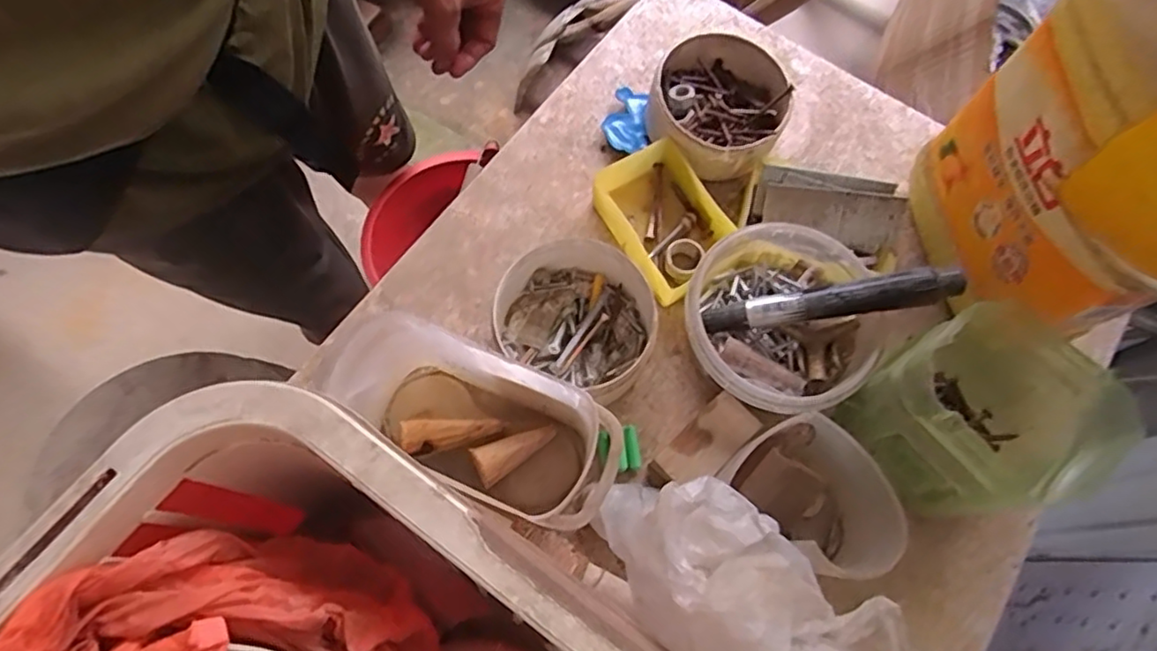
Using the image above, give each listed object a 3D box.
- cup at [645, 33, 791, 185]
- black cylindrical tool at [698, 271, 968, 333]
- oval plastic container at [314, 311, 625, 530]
[{"bbox_3d":[0.095,-0.149,0.438,0.093,0.039,0.100,0,69,-1],"label":"cup"},{"bbox_3d":[0.137,-0.013,0.351,0.133,0.014,0.015,-9,68,23],"label":"black cylindrical tool"},{"bbox_3d":[-0.052,0.053,0.341,0.148,0.077,0.059,24,71,7],"label":"oval plastic container"}]

